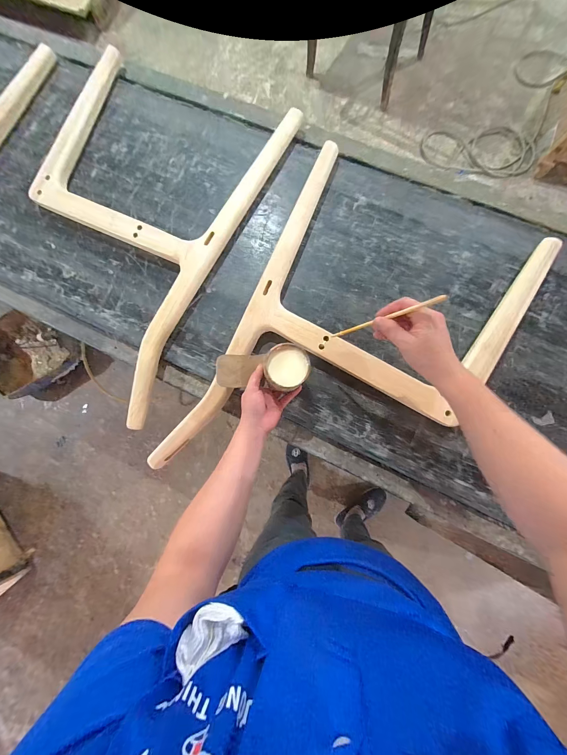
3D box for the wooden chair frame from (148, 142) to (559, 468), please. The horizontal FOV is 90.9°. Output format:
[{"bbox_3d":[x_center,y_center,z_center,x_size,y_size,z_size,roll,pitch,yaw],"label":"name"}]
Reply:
[{"bbox_3d":[0.134,-0.049,0.565,0.501,0.041,0.729,28,87,7],"label":"wooden chair frame"}]

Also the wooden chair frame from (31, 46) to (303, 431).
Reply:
[{"bbox_3d":[-0.366,-0.350,0.632,0.535,0.041,0.756,26,87,6],"label":"wooden chair frame"}]

